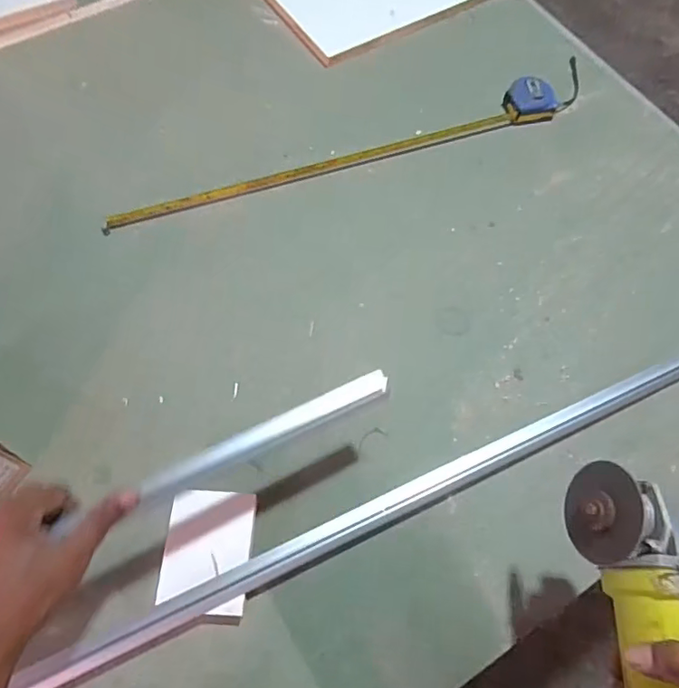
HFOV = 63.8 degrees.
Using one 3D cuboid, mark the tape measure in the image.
[{"bbox_3d":[0.054,-0.275,0.756,0.740,0.033,0.069,-22,67,-13],"label":"tape measure"}]

